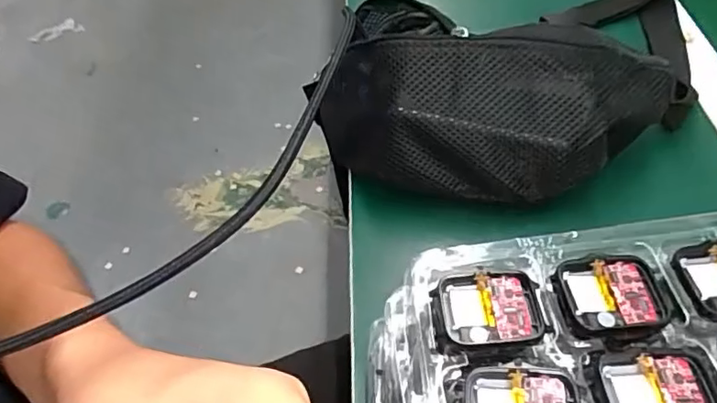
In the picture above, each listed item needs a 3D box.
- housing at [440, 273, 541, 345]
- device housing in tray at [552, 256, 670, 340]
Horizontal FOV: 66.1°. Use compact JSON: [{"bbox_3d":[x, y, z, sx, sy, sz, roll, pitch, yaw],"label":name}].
[{"bbox_3d":[0.059,0.048,0.247,0.042,0.005,0.036,0,51,4],"label":"housing"},{"bbox_3d":[0.114,0.043,0.247,0.047,0.004,0.039,-6,51,0],"label":"device housing in tray"}]

